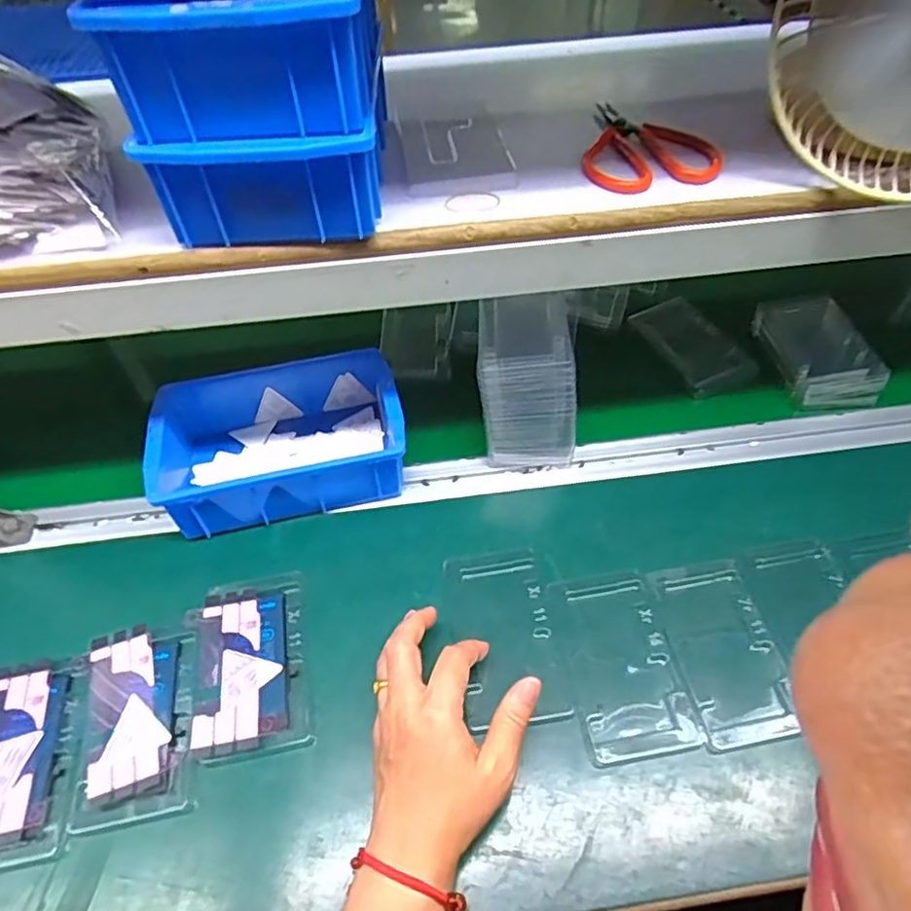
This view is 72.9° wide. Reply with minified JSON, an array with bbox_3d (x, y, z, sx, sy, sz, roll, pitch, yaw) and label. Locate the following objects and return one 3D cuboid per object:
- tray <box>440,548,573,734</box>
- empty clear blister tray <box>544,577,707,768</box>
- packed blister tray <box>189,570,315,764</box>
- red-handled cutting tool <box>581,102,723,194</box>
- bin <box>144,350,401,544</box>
[{"bbox_3d":[0.035,0.129,0.452,0.074,0.007,0.125,-7,53,-4],"label":"tray"},{"bbox_3d":[0.117,0.144,0.436,0.076,0.005,0.125,-8,53,-5],"label":"empty clear blister tray"},{"bbox_3d":[-0.146,0.145,0.443,0.076,0.008,0.130,-10,53,-7],"label":"packed blister tray"},{"bbox_3d":[0.139,-0.218,0.436,0.089,0.011,0.112,10,51,10],"label":"red-handled cutting tool"},{"bbox_3d":[-0.150,-0.015,0.533,0.200,0.059,0.131,-11,53,-7],"label":"bin"}]

